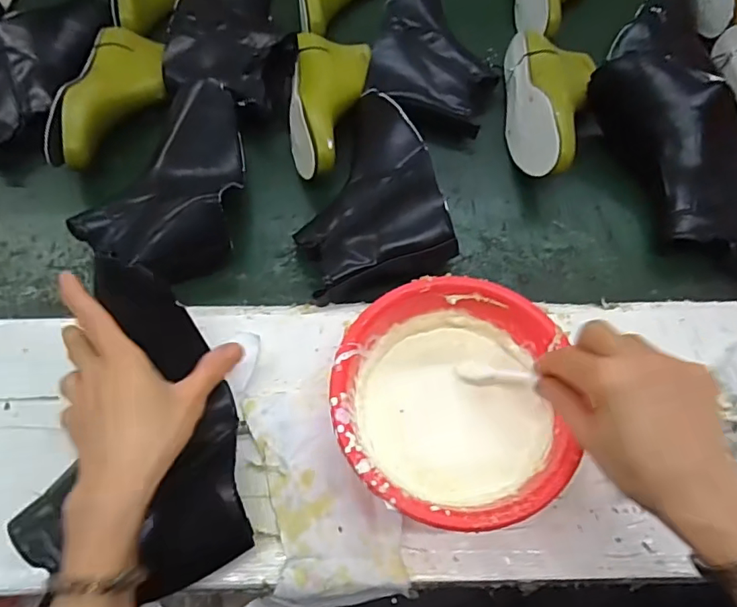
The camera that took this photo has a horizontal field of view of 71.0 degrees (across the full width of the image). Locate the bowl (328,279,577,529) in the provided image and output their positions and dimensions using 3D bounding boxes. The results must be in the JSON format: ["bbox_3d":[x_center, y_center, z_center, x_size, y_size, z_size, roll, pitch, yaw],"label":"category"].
[{"bbox_3d":[0.062,0.081,0.425,0.171,0.072,0.187,0,63,0],"label":"bowl"}]

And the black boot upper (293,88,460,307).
[{"bbox_3d":[-0.007,-0.121,0.571,0.146,0.078,0.263,-12,64,-6],"label":"black boot upper"}]

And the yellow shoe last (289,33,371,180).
[{"bbox_3d":[-0.054,-0.257,0.637,0.099,0.064,0.250,4,63,2],"label":"yellow shoe last"}]

